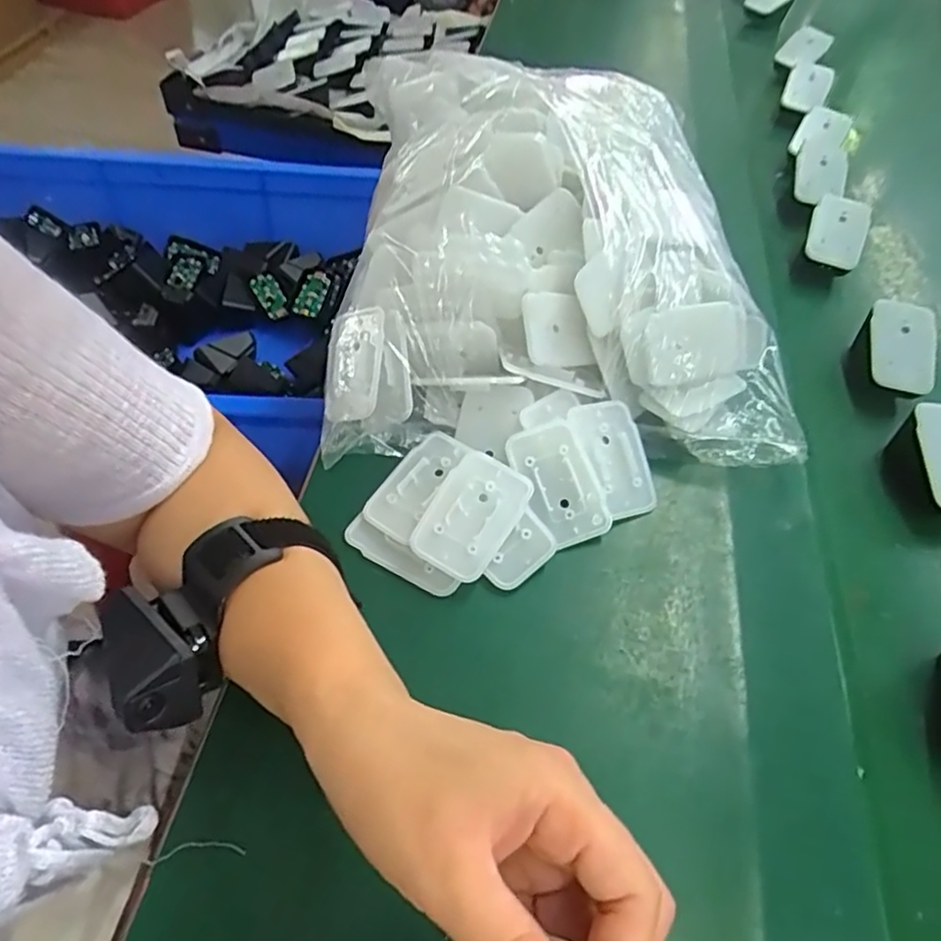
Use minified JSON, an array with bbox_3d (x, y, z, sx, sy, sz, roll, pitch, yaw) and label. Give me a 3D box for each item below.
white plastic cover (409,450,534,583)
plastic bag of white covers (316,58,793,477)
[{"bbox_3d":[0.000,0.024,0.345,0.043,0.008,0.068,30,67,12],"label":"white plastic cover"},{"bbox_3d":[0.056,-0.156,0.434,0.276,0.120,0.294,3,53,-3],"label":"plastic bag of white covers"}]

